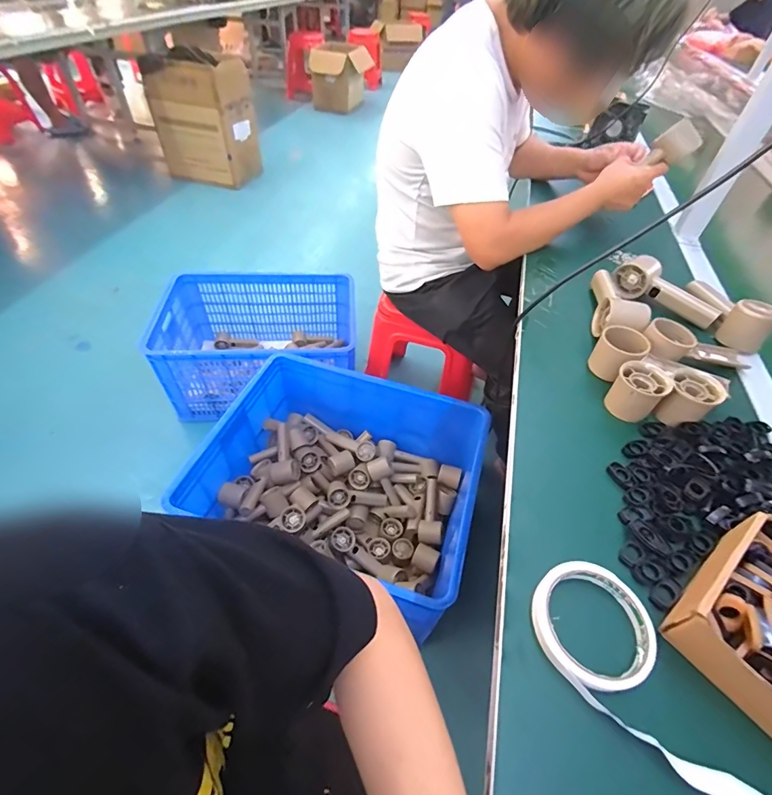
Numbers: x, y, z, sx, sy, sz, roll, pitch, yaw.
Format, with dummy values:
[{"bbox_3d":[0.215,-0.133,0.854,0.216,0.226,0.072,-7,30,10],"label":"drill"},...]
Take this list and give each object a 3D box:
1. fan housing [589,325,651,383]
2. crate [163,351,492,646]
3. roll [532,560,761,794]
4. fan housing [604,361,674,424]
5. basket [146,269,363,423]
[{"bbox_3d":[0.304,-0.057,0.539,0.058,0.047,0.052,33,54,23],"label":"fan housing"},{"bbox_3d":[-0.095,0.203,1.019,0.573,0.286,0.492,18,50,12],"label":"crate"},{"bbox_3d":[0.214,0.238,0.303,0.092,0.017,0.245,-24,55,-24],"label":"roll"},{"bbox_3d":[0.303,-0.007,0.499,0.054,0.051,0.054,2,48,-2],"label":"fan housing"},{"bbox_3d":[-0.399,-0.191,1.354,0.575,0.243,0.402,-1,49,-5],"label":"basket"}]

